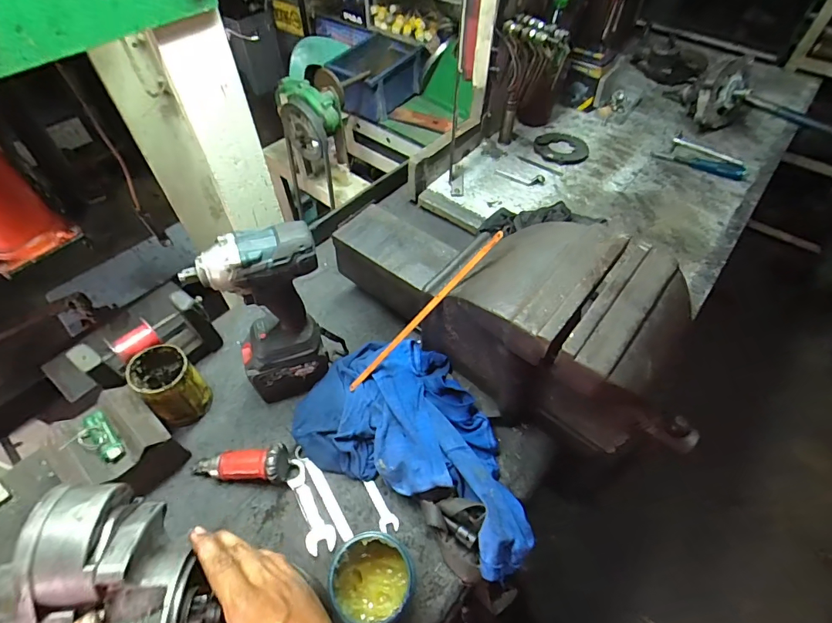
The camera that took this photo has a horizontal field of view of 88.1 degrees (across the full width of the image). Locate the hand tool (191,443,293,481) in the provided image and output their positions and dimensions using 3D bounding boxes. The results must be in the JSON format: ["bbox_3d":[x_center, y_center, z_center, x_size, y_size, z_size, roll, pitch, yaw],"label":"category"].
[{"bbox_3d":[-0.245,0.210,0.589,0.136,0.052,0.050,-1,53,-1],"label":"hand tool"}]

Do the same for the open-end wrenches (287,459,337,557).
[{"bbox_3d":[-0.144,0.261,0.584,0.036,0.009,0.130,-21,56,-16],"label":"open-end wrenches"}]

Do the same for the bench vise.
[{"bbox_3d":[0.105,-0.008,0.595,0.551,0.238,0.186,33,59,22],"label":"bench vise"}]

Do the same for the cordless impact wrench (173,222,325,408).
[{"bbox_3d":[-0.186,0.016,0.580,0.143,0.281,0.075,-11,54,-9],"label":"cordless impact wrench"}]

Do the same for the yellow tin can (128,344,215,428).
[{"bbox_3d":[-0.352,0.108,0.624,0.089,0.114,0.075,33,59,22],"label":"yellow tin can"}]

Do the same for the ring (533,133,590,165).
[{"bbox_3d":[0.347,-0.390,1.028,0.125,0.012,0.125,0,53,-1],"label":"ring"}]

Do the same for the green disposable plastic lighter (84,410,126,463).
[{"bbox_3d":[-0.400,0.161,0.550,0.079,0.011,0.028,38,61,24],"label":"green disposable plastic lighter"}]

